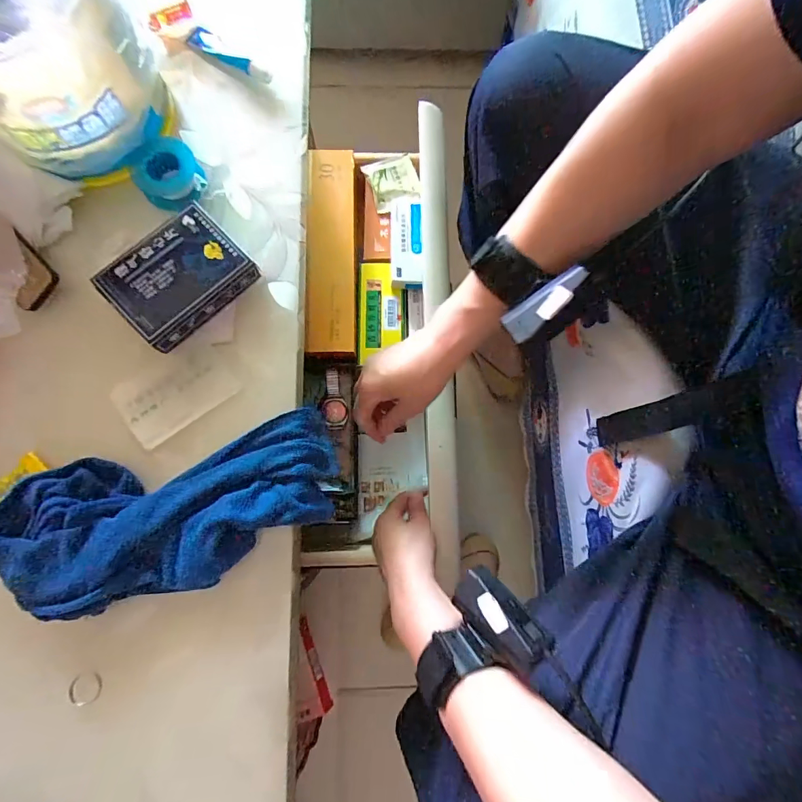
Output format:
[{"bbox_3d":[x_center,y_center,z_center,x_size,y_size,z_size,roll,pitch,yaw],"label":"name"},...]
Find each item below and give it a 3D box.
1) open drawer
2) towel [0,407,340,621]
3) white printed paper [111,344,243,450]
[{"bbox_3d":[-0.026,-0.065,0.557,0.185,0.085,0.554,-2,91,0],"label":"open drawer"},{"bbox_3d":[-0.165,0.081,0.308,0.231,0.036,0.102,-14,81,-5],"label":"towel"},{"bbox_3d":[-0.179,-0.009,0.339,0.087,0.006,0.059,-35,83,-8],"label":"white printed paper"}]

